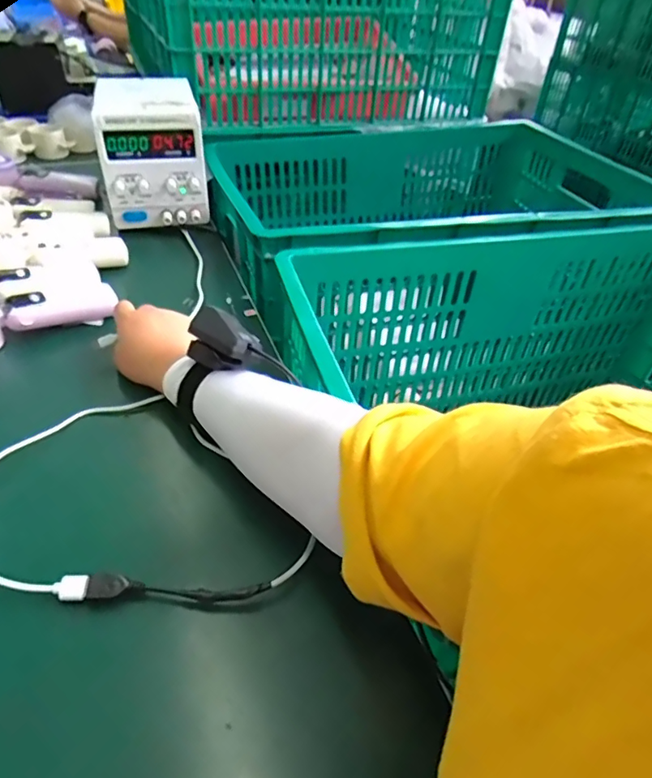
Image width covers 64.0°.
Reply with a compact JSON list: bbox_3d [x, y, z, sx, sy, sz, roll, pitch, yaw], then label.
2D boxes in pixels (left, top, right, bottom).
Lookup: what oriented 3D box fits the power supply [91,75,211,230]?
[{"bbox_3d":[-0.242,-0.331,0.724,0.126,0.142,0.169,-9,42,-15],"label":"power supply"}]

